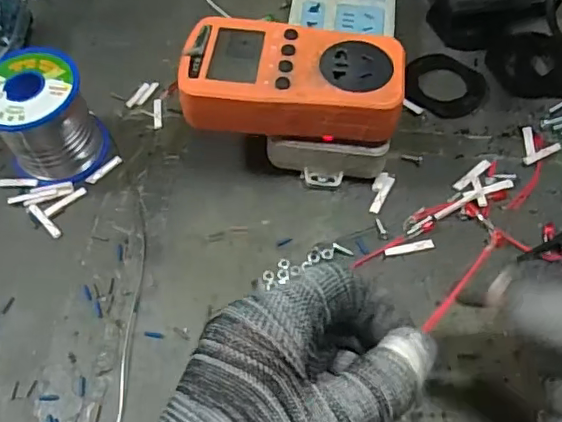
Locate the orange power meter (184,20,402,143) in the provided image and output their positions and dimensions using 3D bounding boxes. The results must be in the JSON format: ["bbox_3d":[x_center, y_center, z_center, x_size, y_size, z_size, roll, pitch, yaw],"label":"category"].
[{"bbox_3d":[0.005,-0.076,0.334,0.132,0.035,0.078,4,59,6],"label":"orange power meter"}]

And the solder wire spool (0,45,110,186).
[{"bbox_3d":[-0.156,-0.061,0.368,0.062,0.062,0.066,-2,59,3],"label":"solder wire spool"}]

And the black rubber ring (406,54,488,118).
[{"bbox_3d":[0.119,-0.091,0.404,0.057,0.006,0.050,27,64,19],"label":"black rubber ring"}]

